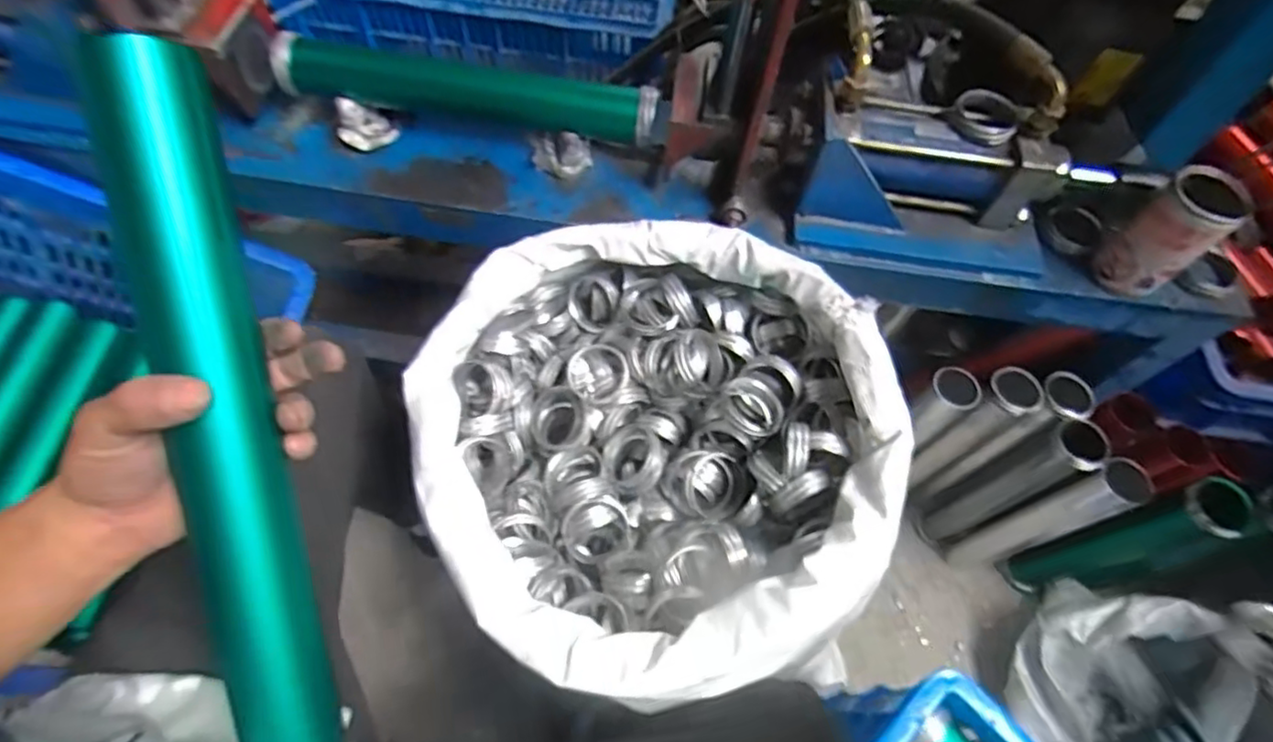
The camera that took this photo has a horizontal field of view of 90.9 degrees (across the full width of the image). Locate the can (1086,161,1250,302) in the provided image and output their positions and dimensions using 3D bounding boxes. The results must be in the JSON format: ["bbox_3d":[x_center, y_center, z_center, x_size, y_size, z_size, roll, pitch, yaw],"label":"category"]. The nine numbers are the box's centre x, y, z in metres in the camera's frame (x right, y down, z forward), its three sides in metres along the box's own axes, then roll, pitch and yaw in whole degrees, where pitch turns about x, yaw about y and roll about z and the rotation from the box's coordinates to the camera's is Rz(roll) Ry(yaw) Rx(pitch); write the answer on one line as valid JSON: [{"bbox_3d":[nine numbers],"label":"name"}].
[{"bbox_3d":[0.491,-0.125,0.579,0.067,0.109,0.062,2,61,-3],"label":"can"}]

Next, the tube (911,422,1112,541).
[{"bbox_3d":[0.498,0.165,0.858,0.065,0.351,0.058,-15,63,-12],"label":"tube"}]

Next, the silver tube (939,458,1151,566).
[{"bbox_3d":[0.519,0.202,0.817,0.056,0.336,0.051,-6,61,-7],"label":"silver tube"}]

